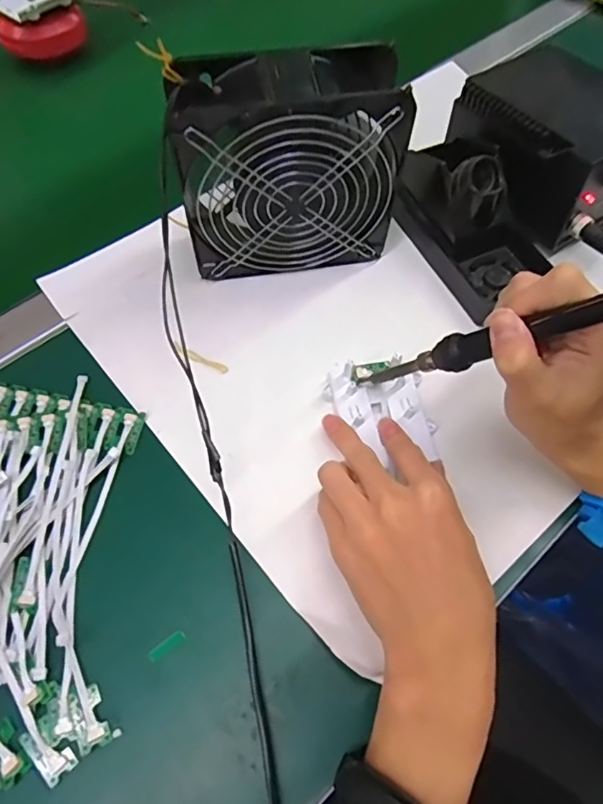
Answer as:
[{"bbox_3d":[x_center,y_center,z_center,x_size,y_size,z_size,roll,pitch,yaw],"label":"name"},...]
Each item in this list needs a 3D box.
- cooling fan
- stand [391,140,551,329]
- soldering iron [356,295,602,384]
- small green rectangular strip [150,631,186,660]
[{"bbox_3d":[-0.010,-0.160,0.382,0.152,0.142,0.058,-11,63,-8],"label":"cooling fan"},{"bbox_3d":[0.135,-0.155,0.429,0.074,0.070,0.150,-23,65,-13],"label":"stand"},{"bbox_3d":[0.111,-0.035,0.290,0.017,0.202,0.021,36,60,-26],"label":"soldering iron"},{"bbox_3d":[-0.077,0.139,0.307,0.021,0.004,0.006,-34,66,-16],"label":"small green rectangular strip"}]

